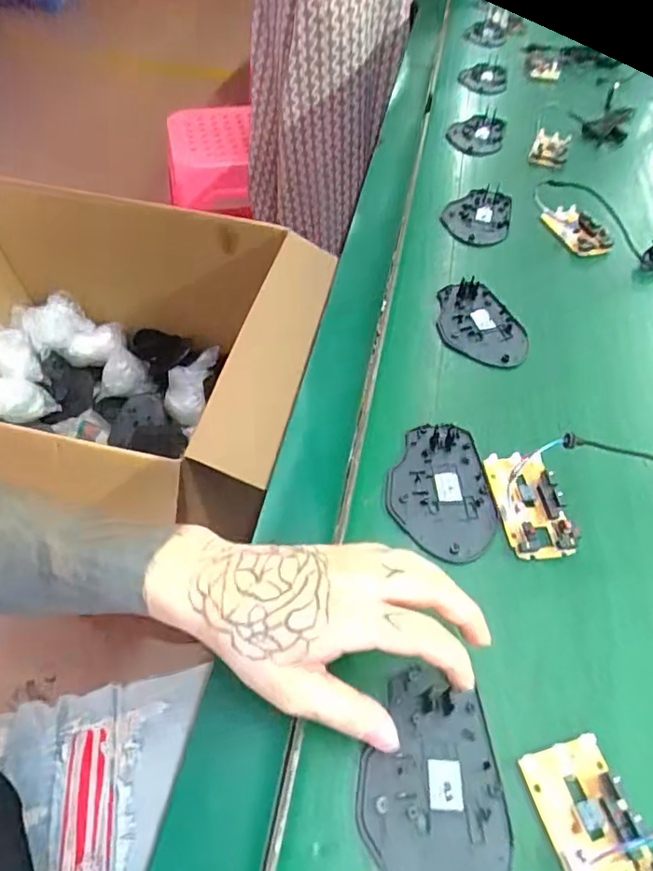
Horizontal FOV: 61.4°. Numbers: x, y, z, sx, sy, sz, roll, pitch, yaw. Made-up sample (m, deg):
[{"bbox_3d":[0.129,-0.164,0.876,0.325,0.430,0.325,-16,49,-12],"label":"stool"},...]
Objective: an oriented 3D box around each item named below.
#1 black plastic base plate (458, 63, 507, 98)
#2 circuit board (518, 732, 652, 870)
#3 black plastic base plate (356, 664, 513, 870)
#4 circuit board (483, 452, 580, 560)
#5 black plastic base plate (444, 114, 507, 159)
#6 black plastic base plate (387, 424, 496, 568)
[{"bbox_3d":[0.258,-0.584,0.902,0.076,0.008,0.134,21,53,10],"label":"black plastic base plate"},{"bbox_3d":[0.133,0.196,0.270,0.045,0.016,0.078,-9,54,-13],"label":"circuit board"},{"bbox_3d":[0.053,0.179,0.281,0.072,0.007,0.107,-1,52,-7],"label":"black plastic base plate"},{"bbox_3d":[0.142,0.045,0.383,0.044,0.016,0.080,-5,53,-10],"label":"circuit board"},{"bbox_3d":[0.208,-0.416,0.761,0.074,0.010,0.122,24,54,12],"label":"black plastic base plate"},{"bbox_3d":[0.080,0.037,0.390,0.073,0.006,0.106,1,52,-5],"label":"black plastic base plate"}]

